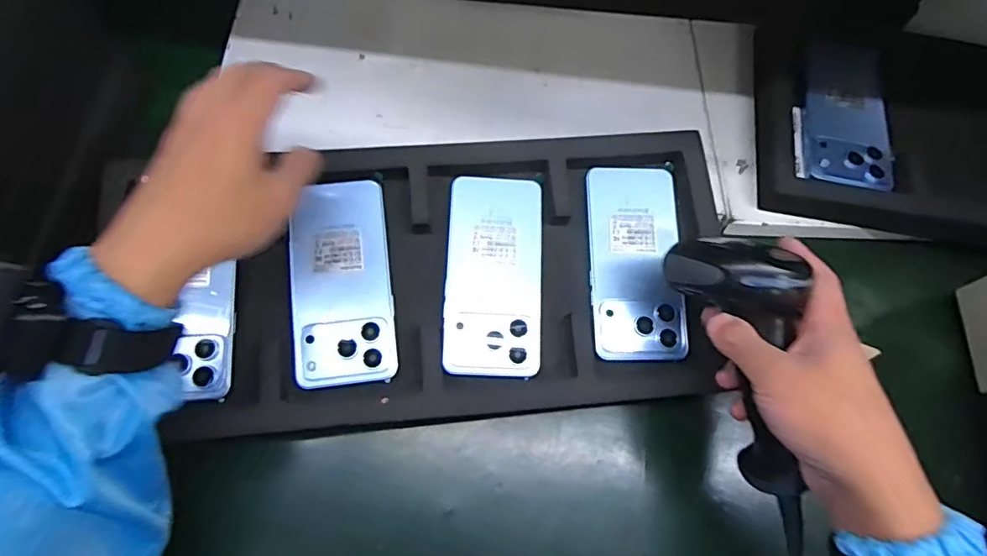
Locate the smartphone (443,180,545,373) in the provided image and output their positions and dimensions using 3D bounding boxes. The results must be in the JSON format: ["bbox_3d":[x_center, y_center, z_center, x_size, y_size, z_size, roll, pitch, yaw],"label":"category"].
[{"bbox_3d":[0.001,-0.003,0.412,0.076,0.008,0.156,3,78,-2],"label":"smartphone"}]

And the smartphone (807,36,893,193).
[{"bbox_3d":[0.333,-0.159,0.490,0.076,0.014,0.162,11,68,0],"label":"smartphone"}]

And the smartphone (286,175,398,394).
[{"bbox_3d":[-0.116,0.002,0.399,0.075,0.008,0.153,-4,79,-5],"label":"smartphone"}]

